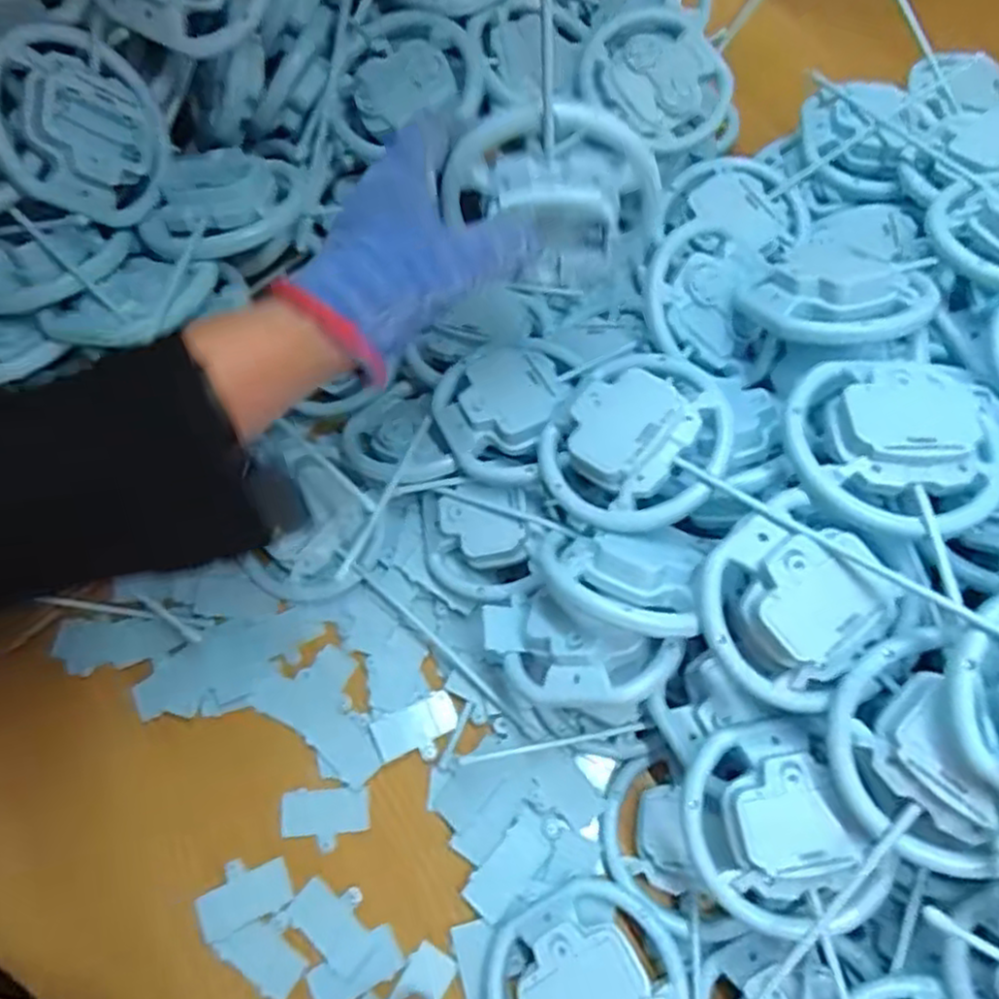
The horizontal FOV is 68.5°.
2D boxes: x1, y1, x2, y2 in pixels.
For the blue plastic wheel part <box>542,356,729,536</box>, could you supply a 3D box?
[{"bbox_3d":[0.074,-0.033,0.397,0.107,0.035,0.098,-41,62,-4],"label":"blue plastic wheel part"}]

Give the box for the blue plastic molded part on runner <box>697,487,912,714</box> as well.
[{"bbox_3d":[0.143,0.047,0.351,0.093,0.034,0.086,-40,75,-12],"label":"blue plastic molded part on runner"}]

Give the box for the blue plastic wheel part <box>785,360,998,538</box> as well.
[{"bbox_3d":[0.192,-0.031,0.353,0.098,0.026,0.091,26,73,10],"label":"blue plastic wheel part"}]

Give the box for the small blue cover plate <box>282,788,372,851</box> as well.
[{"bbox_3d":[-0.104,0.189,0.434,0.052,0.004,0.033,0,70,1],"label":"small blue cover plate"}]

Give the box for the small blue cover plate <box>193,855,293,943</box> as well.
[{"bbox_3d":[-0.147,0.225,0.419,0.051,0.004,0.034,-23,72,-7],"label":"small blue cover plate"}]

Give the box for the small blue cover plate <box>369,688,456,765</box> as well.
[{"bbox_3d":[-0.050,0.142,0.447,0.052,0.006,0.034,-26,72,-8],"label":"small blue cover plate"}]

